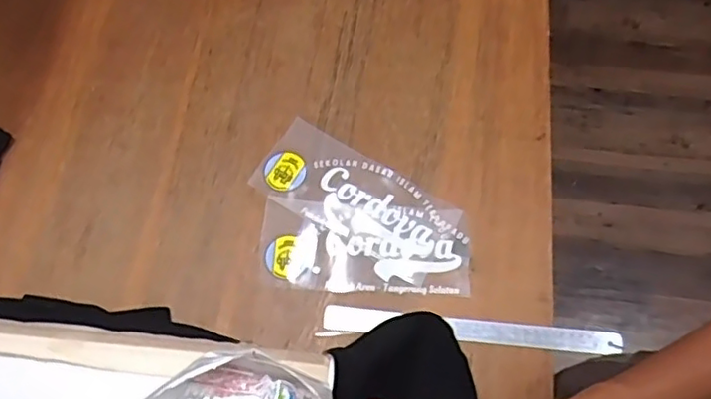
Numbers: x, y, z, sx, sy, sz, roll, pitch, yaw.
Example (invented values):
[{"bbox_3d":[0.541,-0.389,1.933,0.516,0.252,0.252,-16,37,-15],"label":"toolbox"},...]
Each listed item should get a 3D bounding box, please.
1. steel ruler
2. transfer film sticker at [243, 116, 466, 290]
[{"bbox_3d":[0.132,0.148,0.711,0.334,0.004,0.027,5,71,3],"label":"steel ruler"},{"bbox_3d":[0.001,-0.003,0.770,0.243,0.010,0.110,29,72,11],"label":"transfer film sticker"}]

